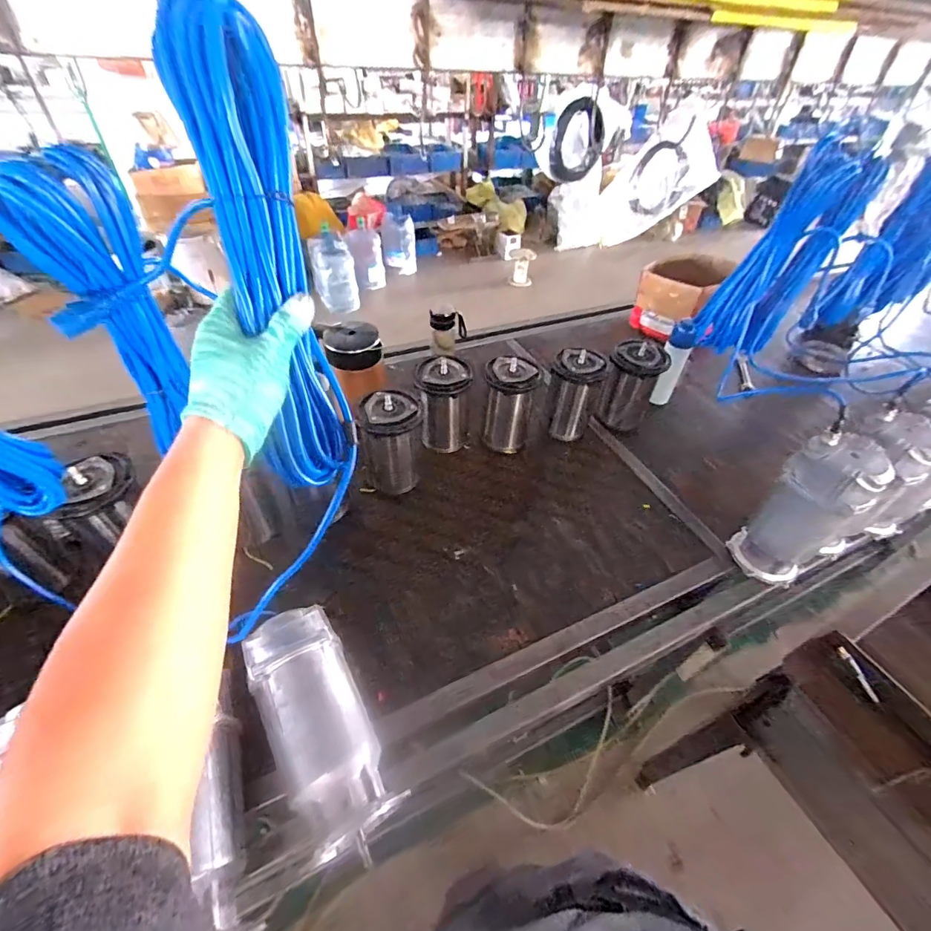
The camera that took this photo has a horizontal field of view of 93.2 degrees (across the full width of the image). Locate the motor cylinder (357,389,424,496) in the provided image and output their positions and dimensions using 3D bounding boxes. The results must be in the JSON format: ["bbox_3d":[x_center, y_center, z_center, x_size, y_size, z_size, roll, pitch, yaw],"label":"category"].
[{"bbox_3d":[-0.154,-0.041,0.955,0.120,0.227,0.114,1,46,-1],"label":"motor cylinder"}]

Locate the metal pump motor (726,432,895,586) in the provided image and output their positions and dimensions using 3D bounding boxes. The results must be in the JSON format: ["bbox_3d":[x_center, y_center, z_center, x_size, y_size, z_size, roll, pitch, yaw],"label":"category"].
[{"bbox_3d":[0.624,0.087,0.819,0.127,0.304,0.125,36,55,28],"label":"metal pump motor"}]

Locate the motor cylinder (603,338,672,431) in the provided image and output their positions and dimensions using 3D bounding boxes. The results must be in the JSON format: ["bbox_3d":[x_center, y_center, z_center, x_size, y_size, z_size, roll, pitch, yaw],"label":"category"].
[{"bbox_3d":[0.427,-0.204,1.140,0.130,0.223,0.104,24,50,19],"label":"motor cylinder"}]

